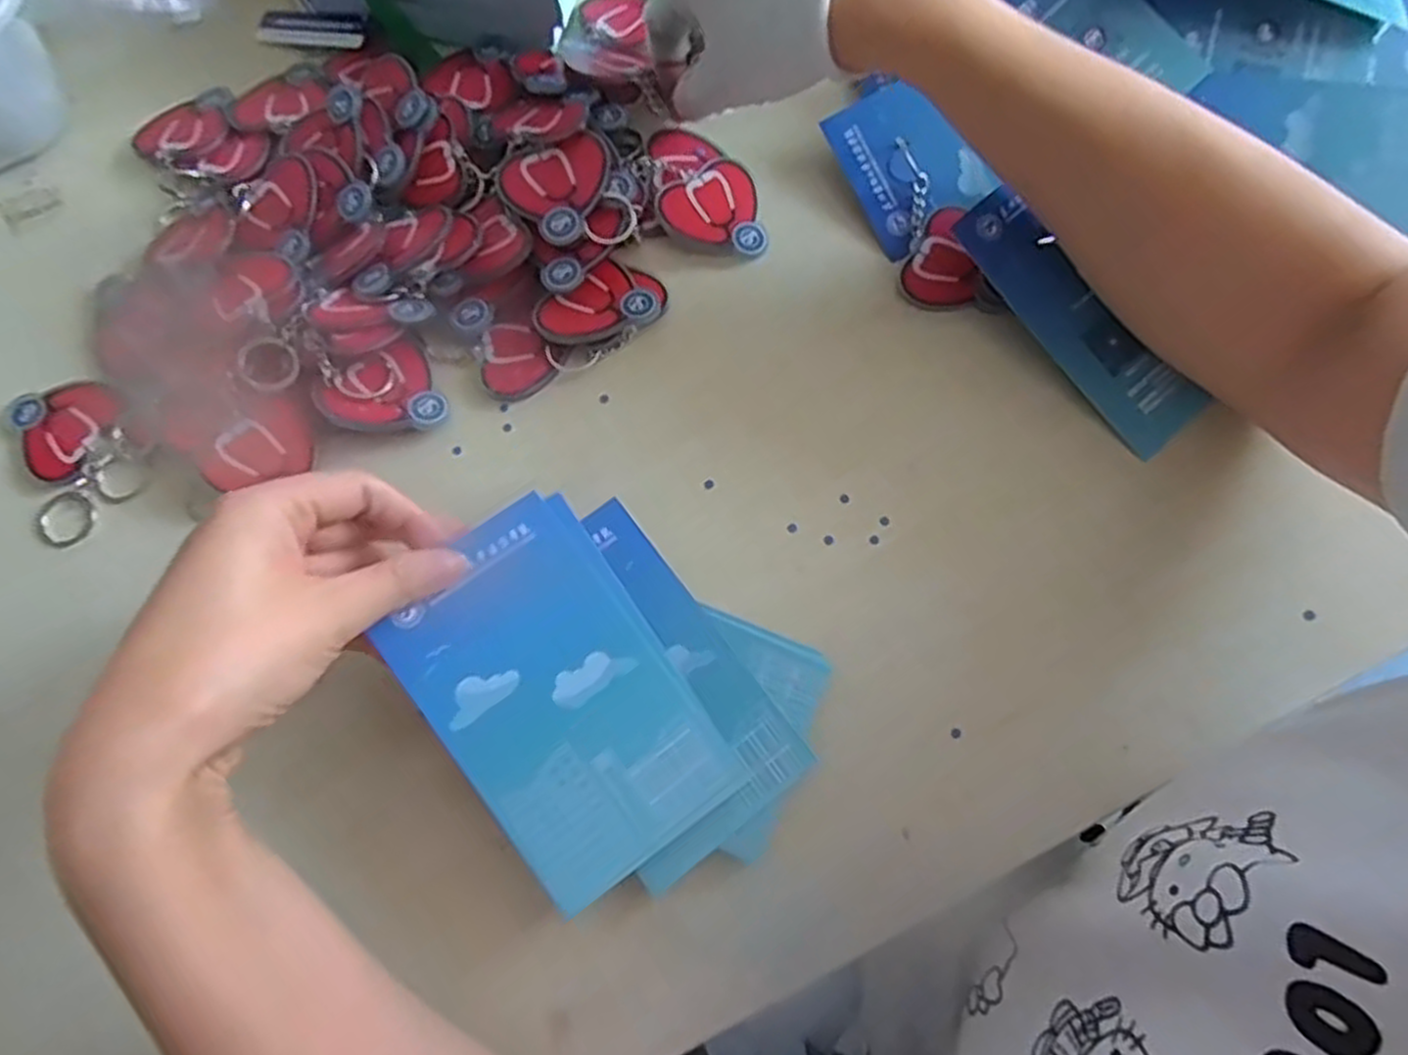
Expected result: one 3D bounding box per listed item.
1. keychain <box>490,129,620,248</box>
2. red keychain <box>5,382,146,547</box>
[{"bbox_3d":[-0.065,-0.157,0.358,0.055,0.007,0.051,0,79,2],"label":"keychain"},{"bbox_3d":[-0.285,-0.035,0.353,0.051,0.006,0.078,-27,74,-7],"label":"red keychain"}]

